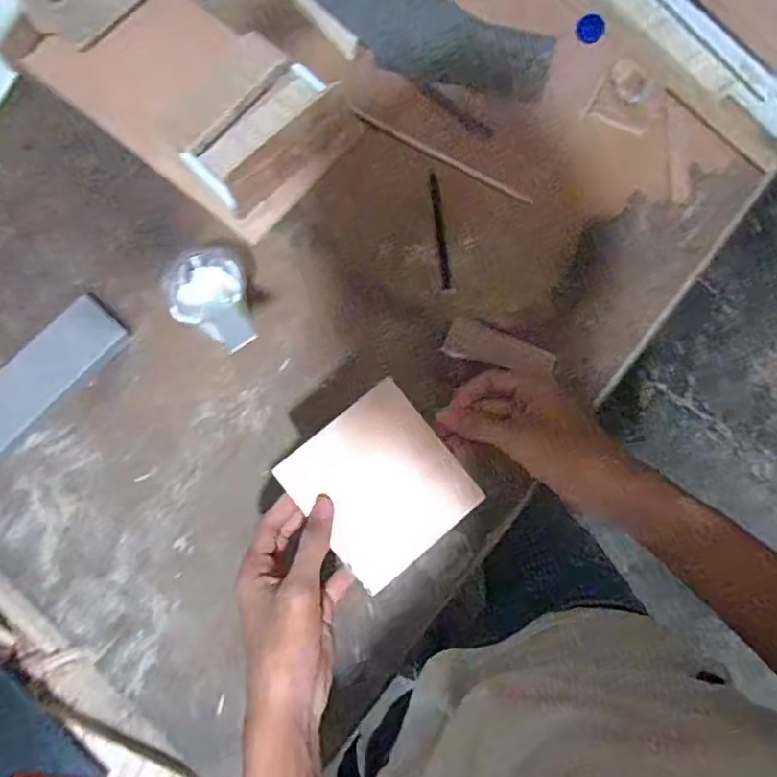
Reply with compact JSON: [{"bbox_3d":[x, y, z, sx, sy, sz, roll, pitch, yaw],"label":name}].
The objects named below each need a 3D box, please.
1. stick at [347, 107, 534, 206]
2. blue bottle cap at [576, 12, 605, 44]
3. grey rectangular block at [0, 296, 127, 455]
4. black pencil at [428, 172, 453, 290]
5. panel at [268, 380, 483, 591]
[{"bbox_3d":[0.059,-0.252,0.628,0.214,0.007,0.011,29,79,5],"label":"stick"},{"bbox_3d":[0.233,-0.414,0.663,0.031,0.011,0.031,0,78,-1],"label":"blue bottle cap"},{"bbox_3d":[-0.340,-0.015,0.566,0.063,0.015,0.168,40,80,7],"label":"grey rectangular block"},{"bbox_3d":[0.055,-0.170,0.619,0.010,0.005,0.131,-6,78,-3],"label":"black pencil"},{"bbox_3d":[-0.005,0.070,0.425,0.108,0.007,0.114,-39,88,-3],"label":"panel"}]

